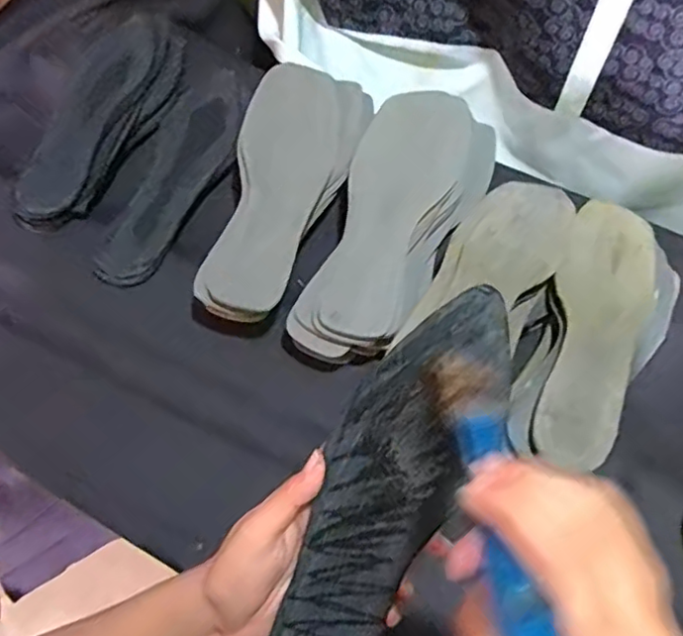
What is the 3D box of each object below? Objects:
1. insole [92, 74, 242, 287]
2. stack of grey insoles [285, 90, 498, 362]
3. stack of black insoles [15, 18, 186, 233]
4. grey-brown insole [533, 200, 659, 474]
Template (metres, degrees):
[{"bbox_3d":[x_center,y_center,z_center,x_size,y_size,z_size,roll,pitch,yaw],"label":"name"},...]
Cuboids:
[{"bbox_3d":[-0.153,-0.142,0.594,0.079,0.012,0.252,17,63,7],"label":"insole"},{"bbox_3d":[0.045,-0.085,0.529,0.114,0.056,0.261,23,64,10],"label":"stack of grey insoles"},{"bbox_3d":[-0.234,-0.194,0.600,0.092,0.035,0.254,18,63,7],"label":"stack of black insoles"},{"bbox_3d":[0.206,0.008,0.491,0.077,0.023,0.235,20,63,8],"label":"grey-brown insole"}]

